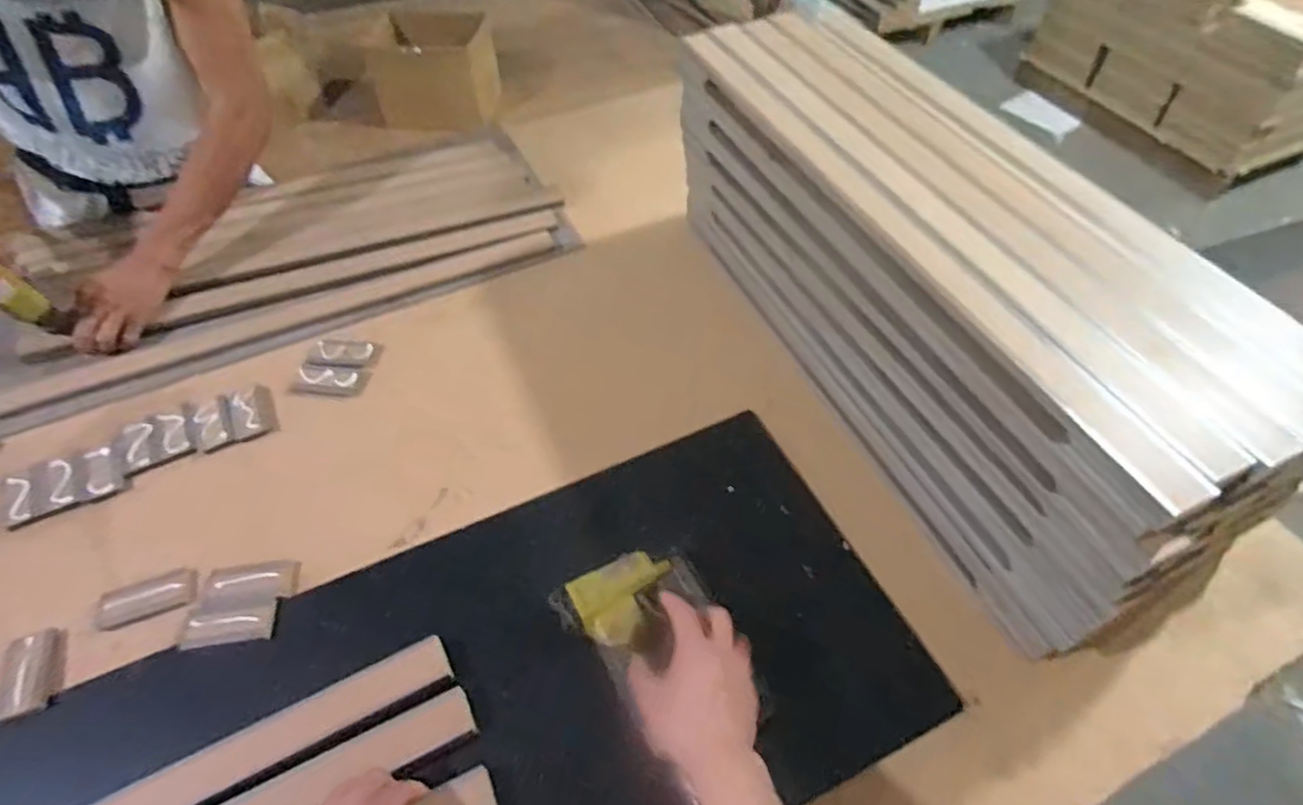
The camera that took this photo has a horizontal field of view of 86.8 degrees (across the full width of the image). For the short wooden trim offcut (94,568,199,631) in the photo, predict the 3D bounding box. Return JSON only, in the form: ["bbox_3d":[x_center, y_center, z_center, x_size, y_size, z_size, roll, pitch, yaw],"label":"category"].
[{"bbox_3d":[-0.486,0.190,0.666,0.083,0.022,0.035,-17,54,-13],"label":"short wooden trim offcut"}]

